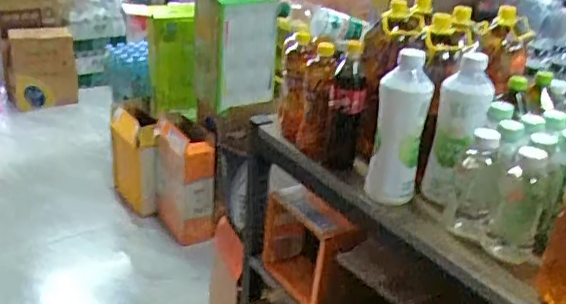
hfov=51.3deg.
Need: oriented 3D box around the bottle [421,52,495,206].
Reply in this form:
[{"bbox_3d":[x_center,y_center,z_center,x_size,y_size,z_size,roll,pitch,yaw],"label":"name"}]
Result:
[{"bbox_3d":[0.315,-0.051,1.065,0.084,0.285,0.090,17,-6,23],"label":"bottle"}]

